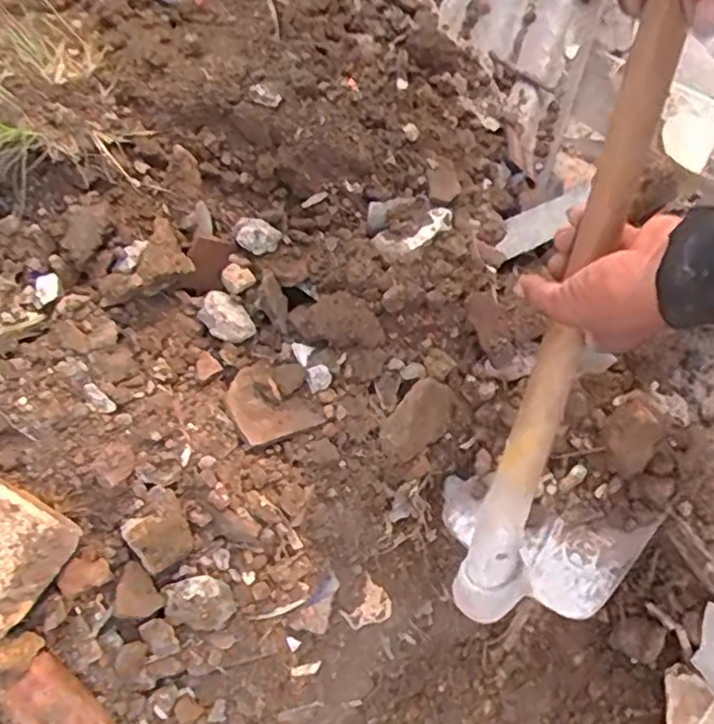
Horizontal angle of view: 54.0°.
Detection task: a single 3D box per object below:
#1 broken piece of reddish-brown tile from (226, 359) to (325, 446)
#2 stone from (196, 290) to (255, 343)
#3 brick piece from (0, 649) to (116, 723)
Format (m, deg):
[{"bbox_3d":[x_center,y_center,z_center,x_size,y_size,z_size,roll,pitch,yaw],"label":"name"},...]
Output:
[{"bbox_3d":[-0.091,0.037,0.723,0.086,0.013,0.082,-18,74,-35],"label":"broken piece of reddish-brown tile"},{"bbox_3d":[-0.134,-0.044,0.721,0.042,0.023,0.059,-40,103,-16],"label":"stone"},{"bbox_3d":[-0.279,0.324,0.625,0.098,0.034,0.079,41,76,14],"label":"brick piece"}]

